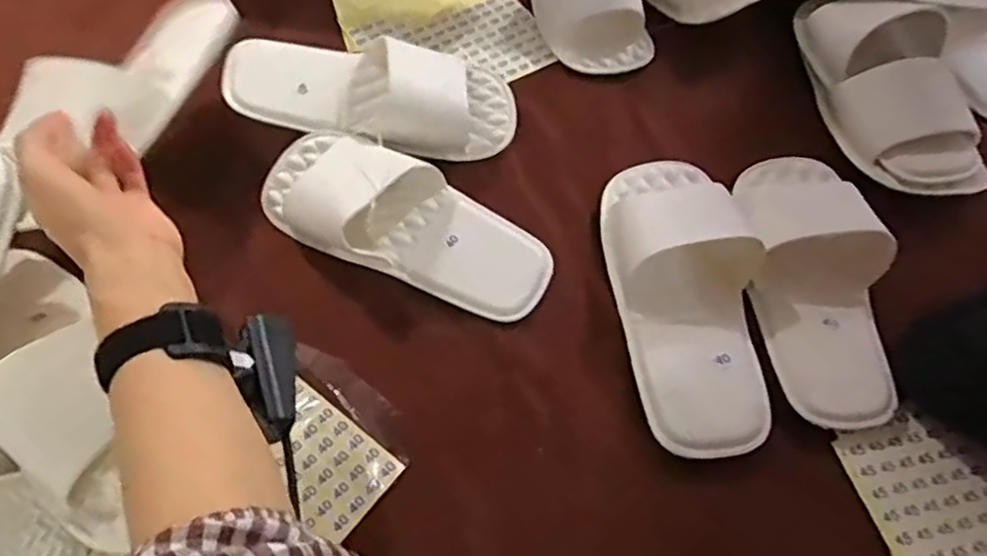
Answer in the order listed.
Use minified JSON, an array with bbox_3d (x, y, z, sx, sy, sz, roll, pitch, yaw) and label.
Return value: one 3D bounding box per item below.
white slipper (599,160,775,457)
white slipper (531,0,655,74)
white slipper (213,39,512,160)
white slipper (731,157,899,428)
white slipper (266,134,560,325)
[{"bbox_3d":[0.138,0.004,0.479,0.098,0.039,0.235,-2,59,-2],"label":"white slipper"},{"bbox_3d":[0.086,-0.294,0.668,0.093,0.054,0.221,-13,60,-8],"label":"white slipper"},{"bbox_3d":[-0.099,-0.155,0.565,0.228,0.062,0.081,2,59,1],"label":"white slipper"},{"bbox_3d":[0.234,-0.010,0.478,0.090,0.041,0.220,4,59,2],"label":"white slipper"},{"bbox_3d":[-0.070,-0.051,0.499,0.233,0.057,0.095,20,61,12],"label":"white slipper"}]

